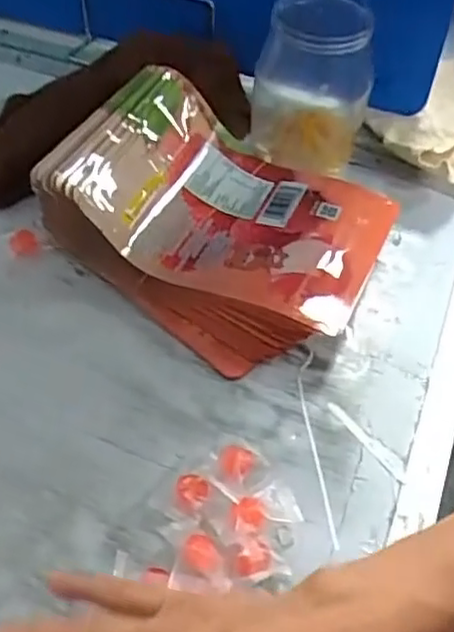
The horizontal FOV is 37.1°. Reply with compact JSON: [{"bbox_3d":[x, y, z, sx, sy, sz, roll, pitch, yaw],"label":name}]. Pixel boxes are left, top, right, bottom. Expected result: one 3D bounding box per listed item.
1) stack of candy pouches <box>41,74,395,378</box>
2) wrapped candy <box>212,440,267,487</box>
[{"bbox_3d":[-0.003,-0.082,0.521,0.239,0.092,0.189,27,54,18],"label":"stack of candy pouches"},{"bbox_3d":[0.007,0.090,0.431,0.030,0.016,0.029,2,51,-2],"label":"wrapped candy"}]

